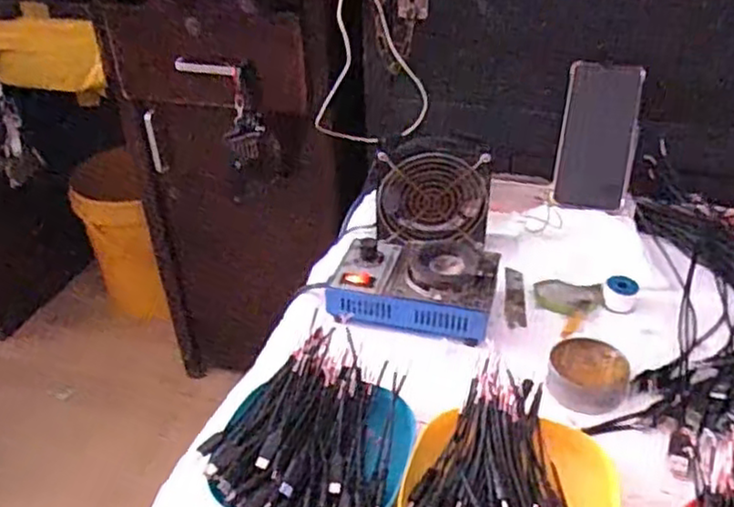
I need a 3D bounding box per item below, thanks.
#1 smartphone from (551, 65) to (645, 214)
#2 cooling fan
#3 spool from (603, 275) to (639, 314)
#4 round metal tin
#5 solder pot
[{"bbox_3d":[0.259,-0.130,0.783,0.081,0.162,0.013,8,0,15],"label":"smartphone"},{"bbox_3d":[0.070,-0.063,0.732,0.114,0.117,0.031,-4,35,-3],"label":"cooling fan"},{"bbox_3d":[0.242,0.036,0.667,0.032,0.029,0.025,10,37,17],"label":"spool"},{"bbox_3d":[0.183,0.100,0.580,0.063,0.022,0.069,-2,35,1],"label":"round metal tin"},{"bbox_3d":[0.044,0.026,0.661,0.153,0.056,0.096,6,36,11],"label":"solder pot"}]

